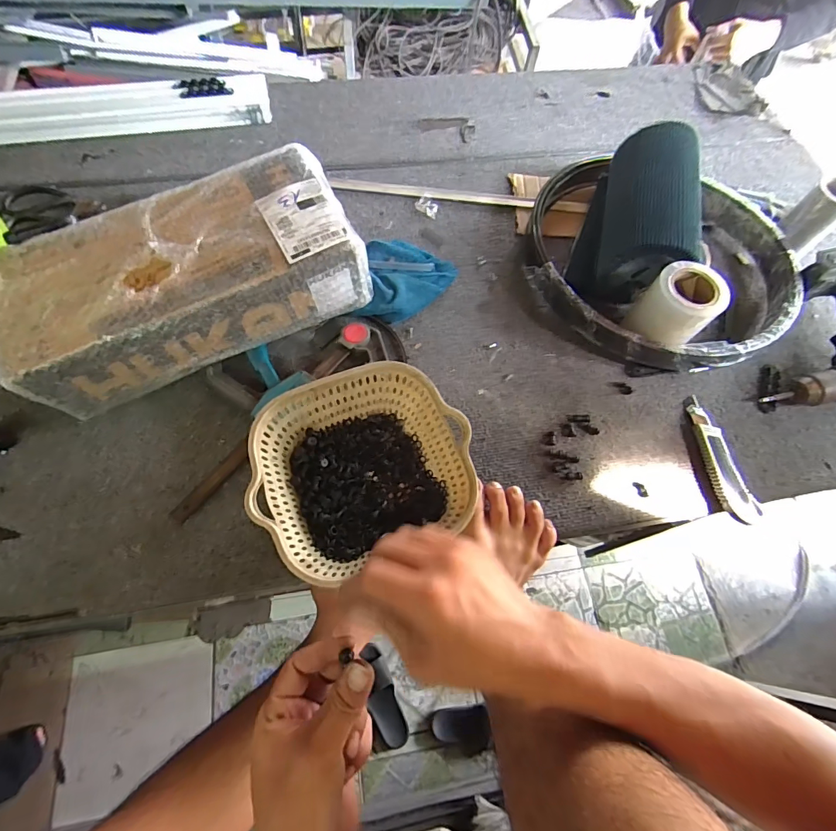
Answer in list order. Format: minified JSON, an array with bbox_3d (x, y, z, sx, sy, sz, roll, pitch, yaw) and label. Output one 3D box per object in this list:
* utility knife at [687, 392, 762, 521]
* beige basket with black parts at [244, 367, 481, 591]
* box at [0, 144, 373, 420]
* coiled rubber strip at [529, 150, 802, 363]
[{"bbox_3d":[0.350,0.048,0.494,0.031,0.017,0.154,-5,65,-6],"label":"utility knife"},{"bbox_3d":[-0.055,0.057,0.433,0.211,0.084,0.184,-19,67,-12],"label":"beige basket with black parts"},{"bbox_3d":[-0.256,-0.156,0.474,0.369,0.103,0.171,-25,70,-14],"label":"box"},{"bbox_3d":[0.336,-0.216,0.597,0.360,0.055,0.336,16,65,4],"label":"coiled rubber strip"}]

